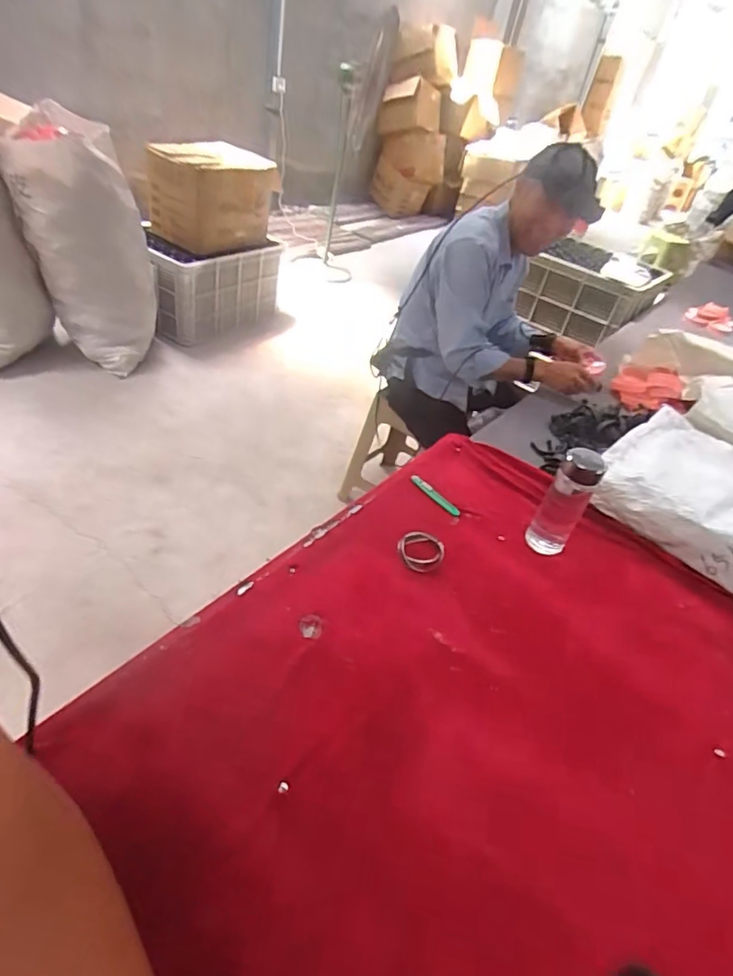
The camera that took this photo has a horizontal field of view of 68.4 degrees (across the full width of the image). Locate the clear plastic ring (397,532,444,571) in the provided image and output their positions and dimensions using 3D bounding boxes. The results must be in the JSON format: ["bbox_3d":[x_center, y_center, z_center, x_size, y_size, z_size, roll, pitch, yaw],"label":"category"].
[{"bbox_3d":[0.088,0.100,0.870,0.071,0.011,0.068,40,65,16],"label":"clear plastic ring"}]

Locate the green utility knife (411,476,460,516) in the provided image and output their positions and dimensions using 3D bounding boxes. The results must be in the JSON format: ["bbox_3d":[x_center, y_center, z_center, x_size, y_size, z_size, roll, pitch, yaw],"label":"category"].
[{"bbox_3d":[0.128,0.013,0.998,0.018,0.014,0.114,-28,52,-33],"label":"green utility knife"}]

